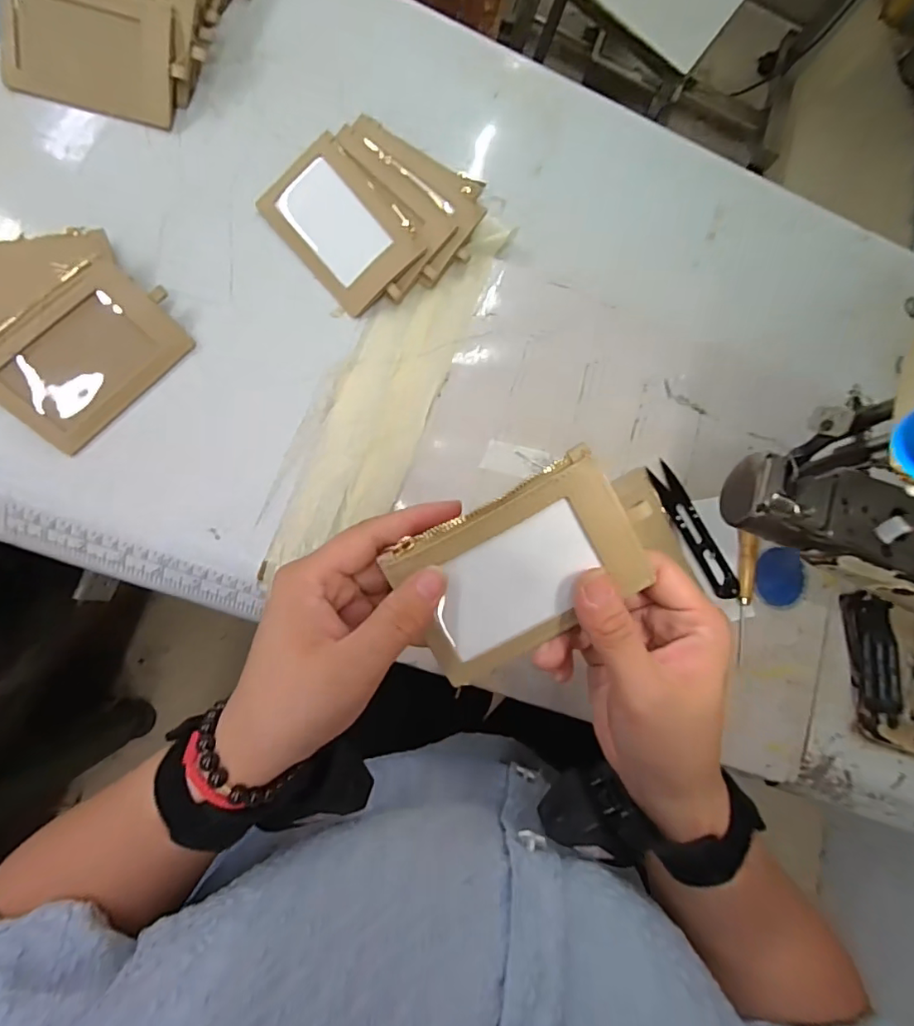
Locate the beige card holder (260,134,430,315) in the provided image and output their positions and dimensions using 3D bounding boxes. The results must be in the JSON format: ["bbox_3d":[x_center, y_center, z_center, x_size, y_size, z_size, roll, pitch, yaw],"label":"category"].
[{"bbox_3d":[-0.084,-0.211,0.381,0.080,0.009,0.108,-41,93,9],"label":"beige card holder"}]

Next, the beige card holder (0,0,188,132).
[{"bbox_3d":[-0.253,-0.322,0.360,0.108,0.008,0.073,7,113,-12],"label":"beige card holder"}]

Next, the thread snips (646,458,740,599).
[{"bbox_3d":[0.187,0.016,0.410,0.026,0.006,0.118,-30,88,-13],"label":"thread snips"}]

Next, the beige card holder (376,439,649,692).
[{"bbox_3d":[0.029,0.027,0.240,0.107,0.005,0.073,-30,102,9],"label":"beige card holder"}]

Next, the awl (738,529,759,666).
[{"bbox_3d":[0.229,0.067,0.410,0.014,0.011,0.112,7,80,-9],"label":"awl"}]

